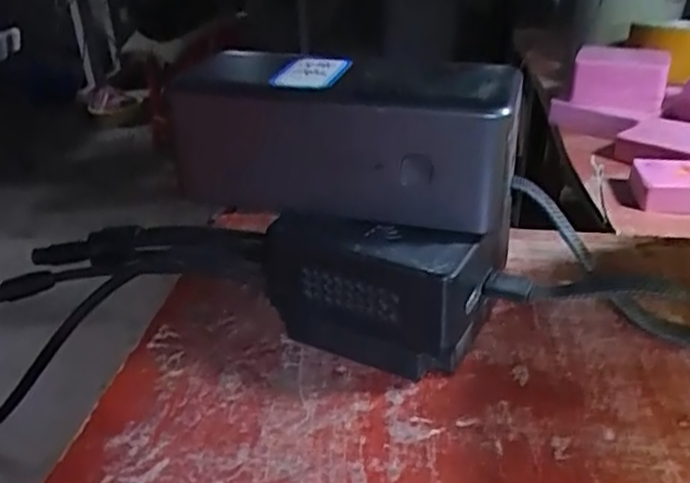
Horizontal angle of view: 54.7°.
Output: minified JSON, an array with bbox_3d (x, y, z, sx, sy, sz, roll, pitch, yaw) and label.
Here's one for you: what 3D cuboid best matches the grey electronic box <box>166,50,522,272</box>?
[{"bbox_3d":[-0.002,-0.041,0.252,0.129,0.055,0.053,6,30,17],"label":"grey electronic box"}]

